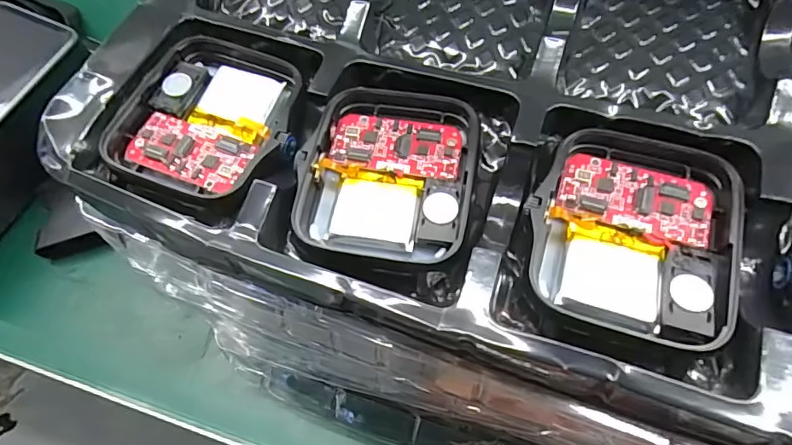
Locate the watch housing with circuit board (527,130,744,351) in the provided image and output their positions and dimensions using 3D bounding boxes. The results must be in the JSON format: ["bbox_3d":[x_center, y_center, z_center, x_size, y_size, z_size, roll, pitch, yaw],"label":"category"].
[{"bbox_3d":[0.047,0.001,0.096,0.036,0.009,0.043,15,60,10],"label":"watch housing with circuit board"}]

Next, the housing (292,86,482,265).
[{"bbox_3d":[-0.001,-0.012,0.110,0.037,0.010,0.041,13,60,9],"label":"housing"}]

